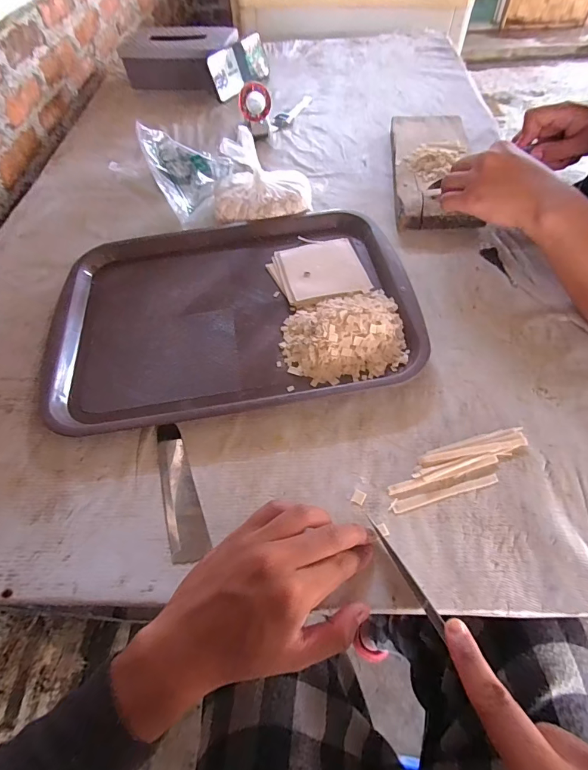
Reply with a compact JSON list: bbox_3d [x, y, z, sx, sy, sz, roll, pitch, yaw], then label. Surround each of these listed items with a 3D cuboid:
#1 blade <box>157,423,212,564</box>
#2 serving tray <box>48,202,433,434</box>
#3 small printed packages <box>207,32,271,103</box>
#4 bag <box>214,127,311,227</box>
[{"bbox_3d":[-0.109,0.094,0.363,0.032,0.004,0.133,-19,58,-10],"label":"blade"},{"bbox_3d":[-0.078,-0.108,0.474,0.424,0.030,0.311,-8,57,-3],"label":"serving tray"},{"bbox_3d":[-0.111,-0.674,0.828,0.157,0.078,0.026,-43,34,-20],"label":"small printed packages"},{"bbox_3d":[-0.046,-0.292,0.558,0.144,0.090,0.099,-5,56,1],"label":"bag"}]

